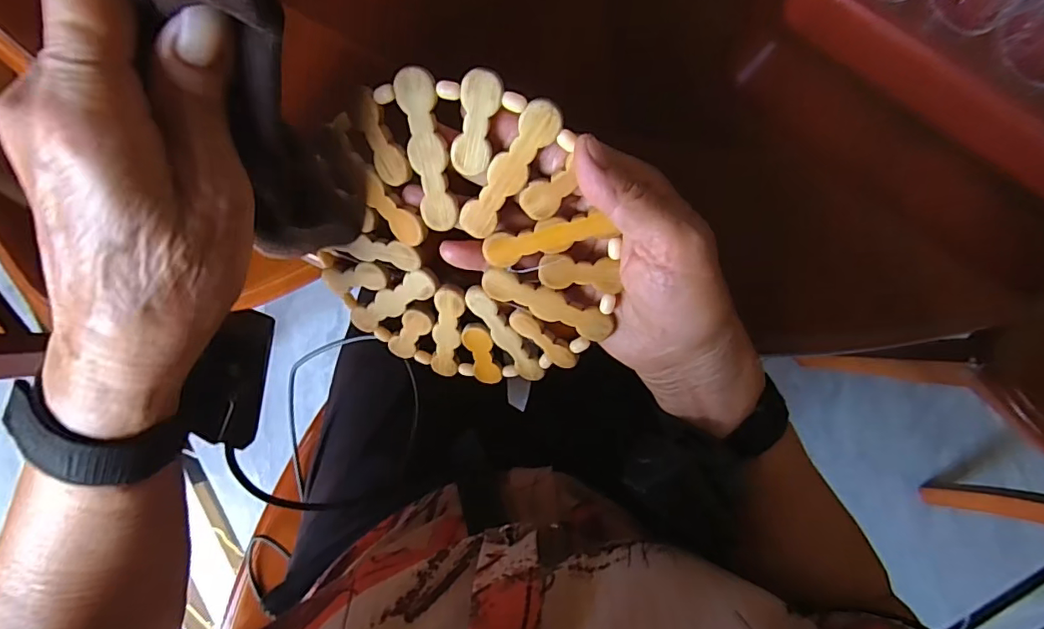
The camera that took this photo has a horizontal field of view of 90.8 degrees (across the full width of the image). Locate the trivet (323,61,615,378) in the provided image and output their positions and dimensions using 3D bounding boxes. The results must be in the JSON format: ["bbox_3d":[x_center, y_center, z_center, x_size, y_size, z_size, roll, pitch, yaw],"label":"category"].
[{"bbox_3d":[-0.025,-0.027,0.253,0.141,0.016,0.157,23,127,-2],"label":"trivet"}]

